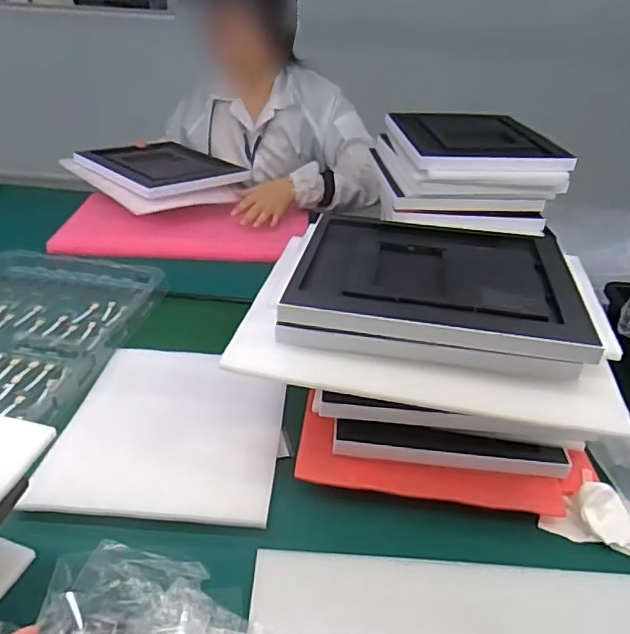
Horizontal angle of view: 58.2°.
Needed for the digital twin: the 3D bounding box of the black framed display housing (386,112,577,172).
[{"bbox_3d":[0.275,-0.315,0.995,0.260,0.031,0.320,0,31,-5],"label":"black framed display housing"}]

